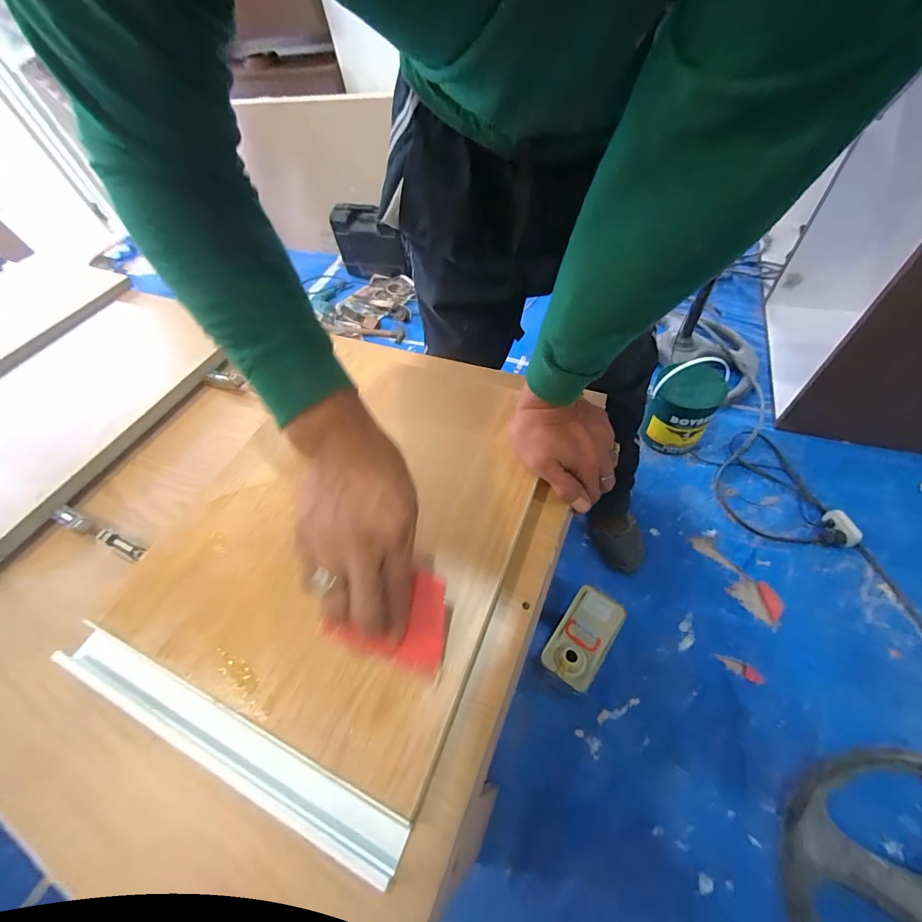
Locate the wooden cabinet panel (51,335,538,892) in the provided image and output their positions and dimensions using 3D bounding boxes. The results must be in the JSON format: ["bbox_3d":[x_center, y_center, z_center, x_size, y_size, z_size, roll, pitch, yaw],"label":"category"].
[{"bbox_3d":[-0.109,0.045,0.420,0.335,0.029,0.474,17,57,17],"label":"wooden cabinet panel"}]

